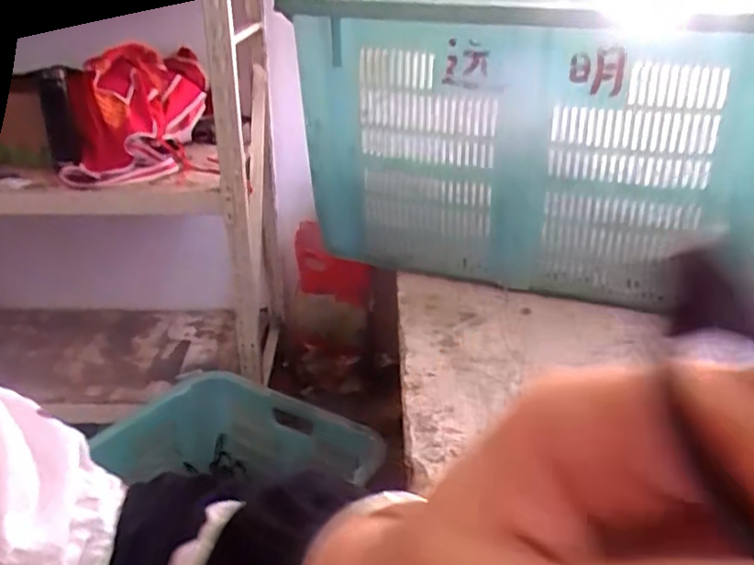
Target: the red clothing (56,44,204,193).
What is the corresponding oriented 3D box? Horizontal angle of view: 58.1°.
[{"bbox_3d":[-0.605,-0.415,1.694,0.293,0.298,0.316,-1,25,-1],"label":"red clothing"}]

